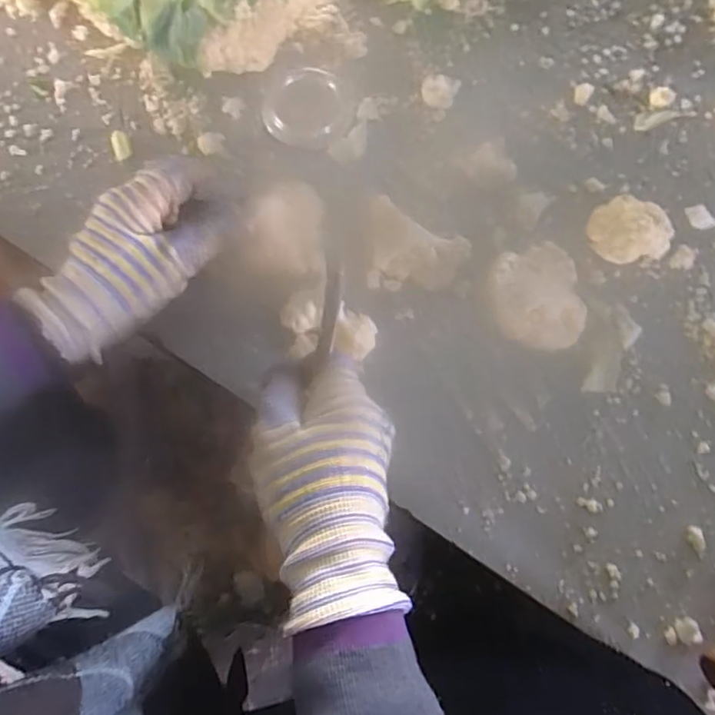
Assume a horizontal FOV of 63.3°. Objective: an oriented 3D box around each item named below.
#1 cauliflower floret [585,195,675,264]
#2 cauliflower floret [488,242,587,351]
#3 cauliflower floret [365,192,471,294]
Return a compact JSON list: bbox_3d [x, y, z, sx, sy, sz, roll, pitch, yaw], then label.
[{"bbox_3d":[0.167,-0.076,0.359,0.044,0.036,0.042,0,74,0],"label":"cauliflower floret"},{"bbox_3d":[0.106,-0.037,0.352,0.056,0.028,0.063,-8,75,-2],"label":"cauliflower floret"},{"bbox_3d":[0.036,-0.071,0.363,0.061,0.018,0.054,-1,74,-1],"label":"cauliflower floret"}]

